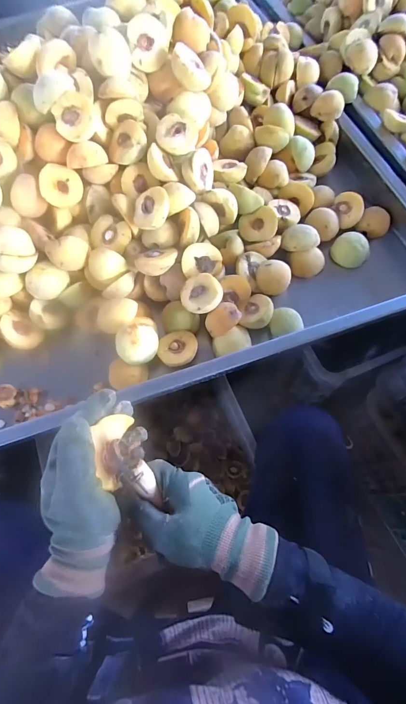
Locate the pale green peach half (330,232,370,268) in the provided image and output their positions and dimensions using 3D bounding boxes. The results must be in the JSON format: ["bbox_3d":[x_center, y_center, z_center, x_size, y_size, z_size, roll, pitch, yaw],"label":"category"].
[{"bbox_3d":[0.250,-0.174,0.572,0.059,0.034,0.050,32,72,15],"label":"pale green peach half"}]

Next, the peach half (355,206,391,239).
[{"bbox_3d":[0.301,-0.227,0.593,0.048,0.029,0.042,37,73,17],"label":"peach half"}]

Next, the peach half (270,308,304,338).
[{"bbox_3d":[0.131,-0.045,0.538,0.052,0.032,0.046,-10,67,-1],"label":"peach half"}]

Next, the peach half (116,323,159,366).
[{"bbox_3d":[-0.093,-0.013,0.480,0.058,0.037,0.050,-29,68,-9],"label":"peach half"}]

